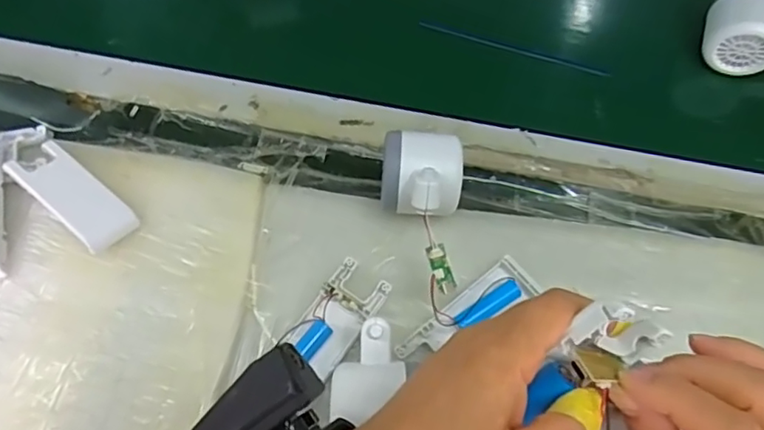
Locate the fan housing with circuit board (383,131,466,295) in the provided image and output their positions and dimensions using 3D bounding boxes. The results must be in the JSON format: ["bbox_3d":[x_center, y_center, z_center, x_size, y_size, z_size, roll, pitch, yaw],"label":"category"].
[{"bbox_3d":[0.026,-0.002,0.389,0.054,0.067,0.106,4,64,1],"label":"fan housing with circuit board"}]

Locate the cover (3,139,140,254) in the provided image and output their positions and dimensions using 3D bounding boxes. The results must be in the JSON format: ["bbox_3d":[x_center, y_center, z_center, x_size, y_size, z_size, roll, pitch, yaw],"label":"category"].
[{"bbox_3d":[-0.222,-0.014,0.412,0.099,0.019,0.039,37,69,16],"label":"cover"}]

